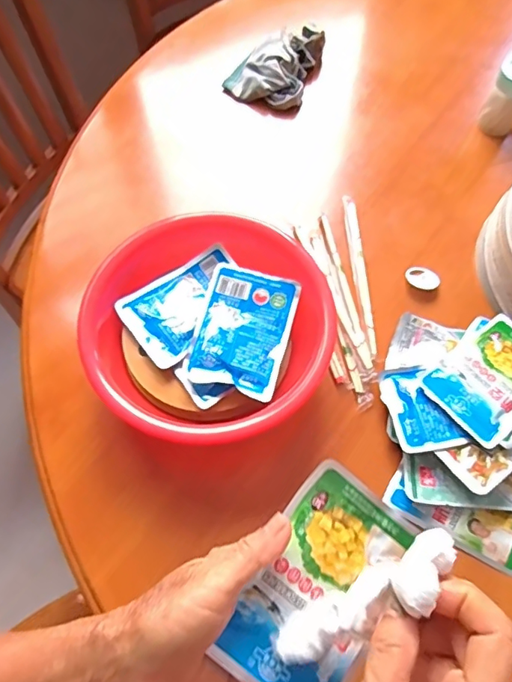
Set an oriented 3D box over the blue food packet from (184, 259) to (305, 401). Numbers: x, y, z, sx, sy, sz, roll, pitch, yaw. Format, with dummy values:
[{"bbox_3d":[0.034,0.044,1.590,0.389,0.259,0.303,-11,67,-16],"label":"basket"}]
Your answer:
[{"bbox_3d":[-0.012,-0.011,0.494,0.087,0.011,0.122,14,66,5],"label":"blue food packet"}]

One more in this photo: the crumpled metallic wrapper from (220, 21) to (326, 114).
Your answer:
[{"bbox_3d":[0.026,-0.381,0.702,0.107,0.039,0.139,18,66,8],"label":"crumpled metallic wrapper"}]

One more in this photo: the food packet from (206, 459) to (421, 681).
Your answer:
[{"bbox_3d":[0.038,0.146,0.303,0.076,0.006,0.128,36,72,-5],"label":"food packet"}]

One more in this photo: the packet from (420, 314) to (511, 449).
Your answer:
[{"bbox_3d":[0.226,0.034,0.484,0.127,0.007,0.088,-35,61,-20],"label":"packet"}]

